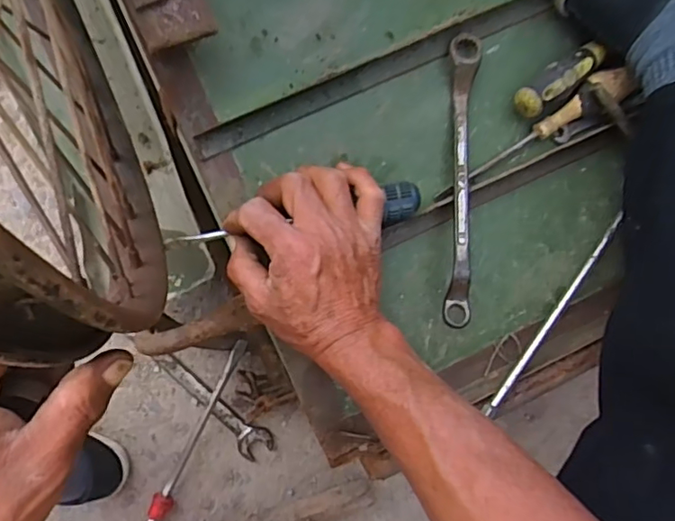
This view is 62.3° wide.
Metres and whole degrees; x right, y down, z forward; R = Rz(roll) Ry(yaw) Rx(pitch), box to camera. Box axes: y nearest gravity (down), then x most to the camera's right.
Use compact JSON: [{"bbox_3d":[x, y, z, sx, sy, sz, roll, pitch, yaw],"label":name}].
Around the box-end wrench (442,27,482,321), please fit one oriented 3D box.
[{"bbox_3d":[0.096,-0.061,0.439,0.022,0.029,0.225,2,85,-5],"label":"box-end wrench"}]

